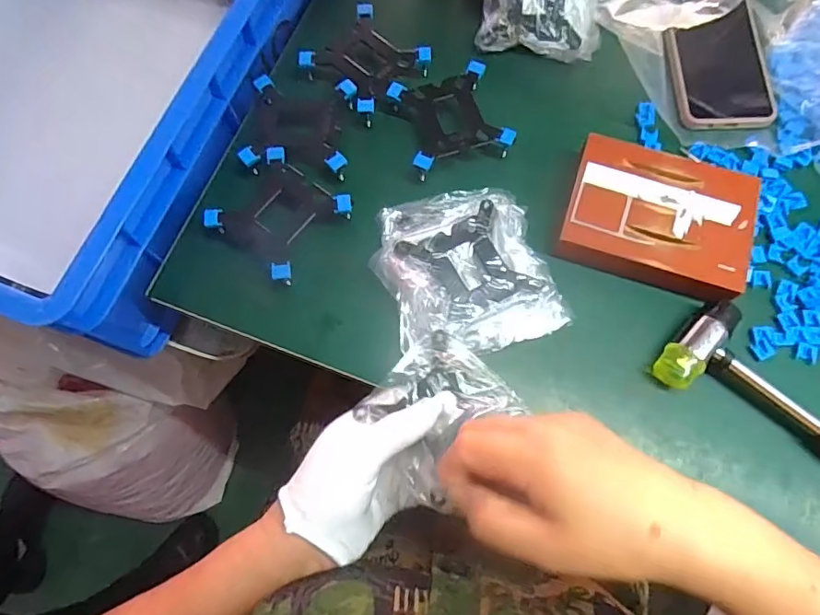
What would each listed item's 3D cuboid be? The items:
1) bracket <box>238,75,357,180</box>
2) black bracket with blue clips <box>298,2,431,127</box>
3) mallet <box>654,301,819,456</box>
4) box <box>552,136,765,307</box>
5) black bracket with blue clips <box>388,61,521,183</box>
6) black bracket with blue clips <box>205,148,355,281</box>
[{"bbox_3d":[-0.092,-0.153,0.443,0.084,0.027,0.087,4,73,3],"label":"bracket"},{"bbox_3d":[-0.039,-0.217,0.461,0.084,0.025,0.085,43,79,13],"label":"black bracket with blue clips"},{"bbox_3d":[0.298,0.083,0.362,0.240,0.030,0.071,32,76,11],"label":"mallet"},{"bbox_3d":[0.195,-0.069,0.412,0.136,0.030,0.110,17,74,7],"label":"box"},{"bbox_3d":[0.035,-0.161,0.444,0.085,0.028,0.087,-19,73,-4],"label":"black bracket with blue clips"},{"bbox_3d":[-0.105,-0.074,0.419,0.083,0.029,0.085,37,77,12],"label":"black bracket with blue clips"}]

